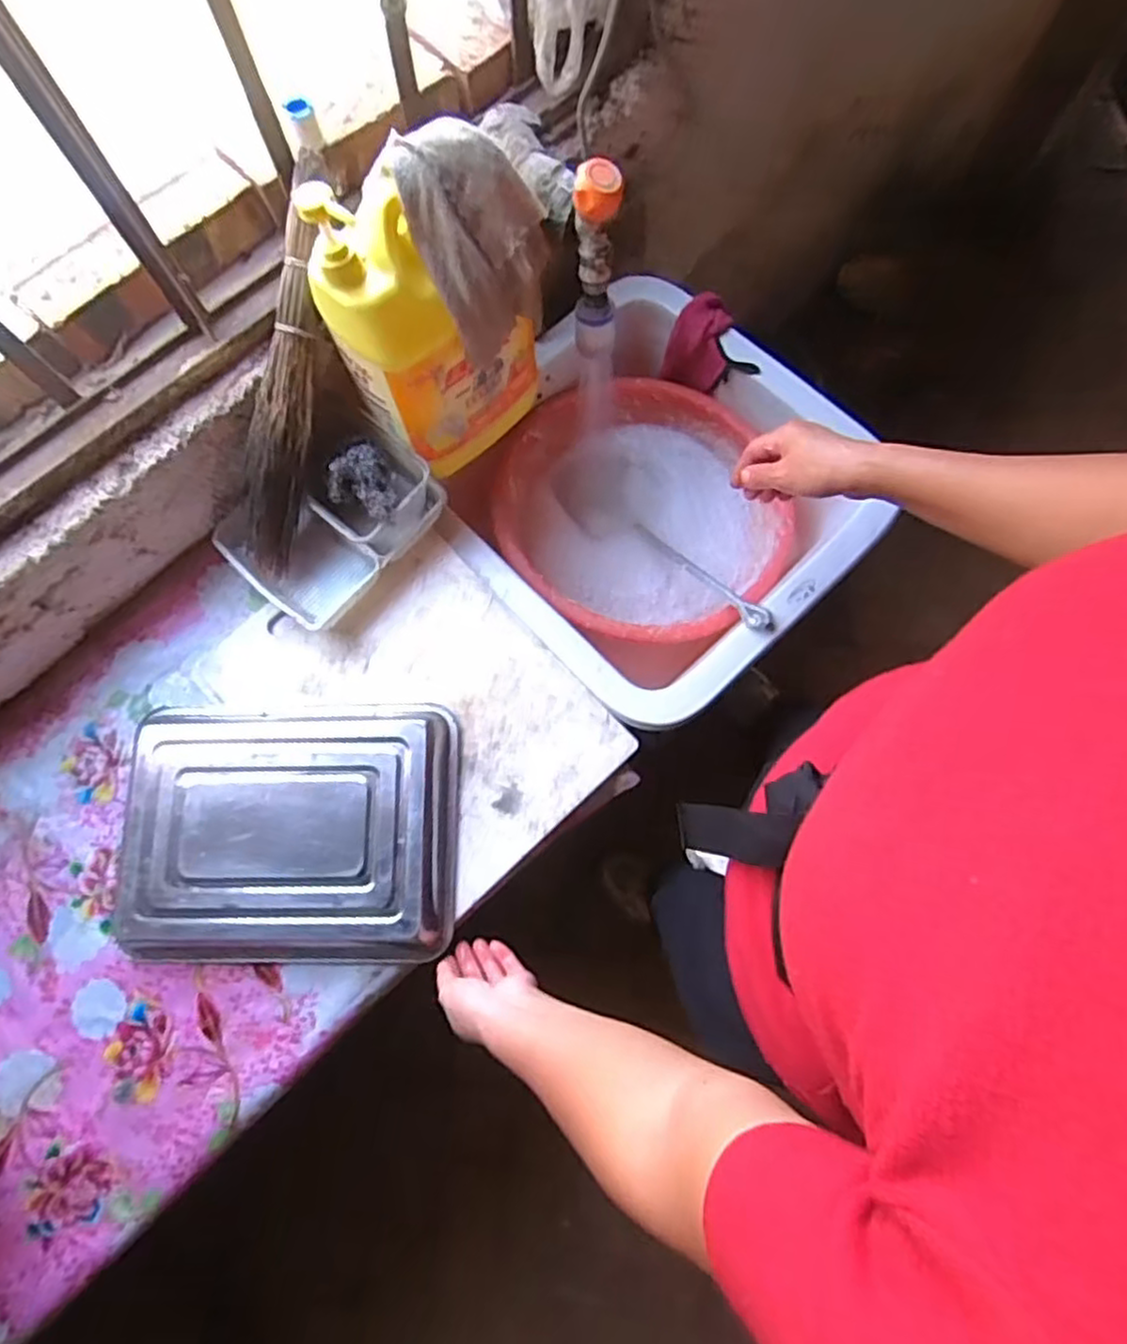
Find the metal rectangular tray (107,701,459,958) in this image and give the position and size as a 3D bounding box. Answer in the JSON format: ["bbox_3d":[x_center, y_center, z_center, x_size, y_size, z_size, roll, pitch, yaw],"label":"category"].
[{"bbox_3d":[-0.271,0.159,0.701,0.320,0.059,0.246,0,77,-2],"label":"metal rectangular tray"}]

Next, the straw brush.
[{"bbox_3d":[-0.266,-0.307,0.686,0.054,0.069,0.424,13,106,1],"label":"straw brush"}]

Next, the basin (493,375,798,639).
[{"bbox_3d":[0.087,-0.205,0.883,0.329,0.101,0.351,0,77,-2],"label":"basin"}]

